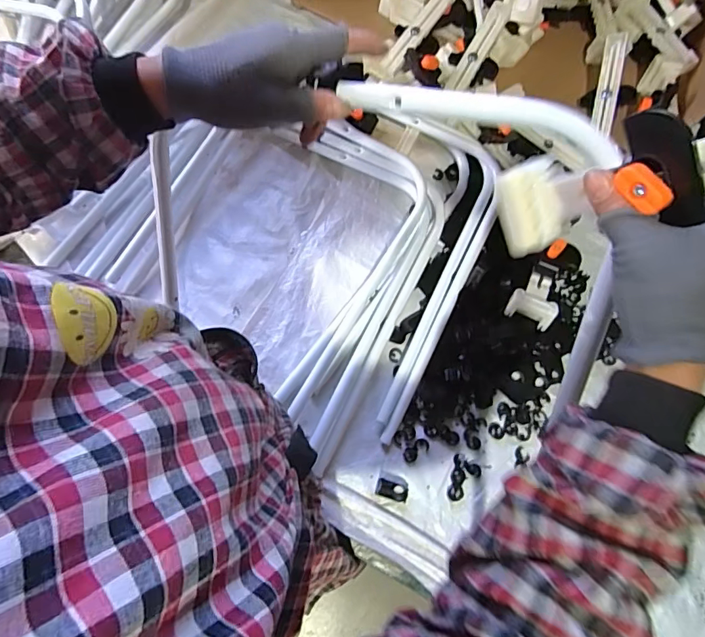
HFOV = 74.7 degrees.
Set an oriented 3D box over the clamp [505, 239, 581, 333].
[{"bbox_3d":[0.273,-0.052,0.658,0.064,0.042,0.139,28,69,13],"label":"clamp"}]

